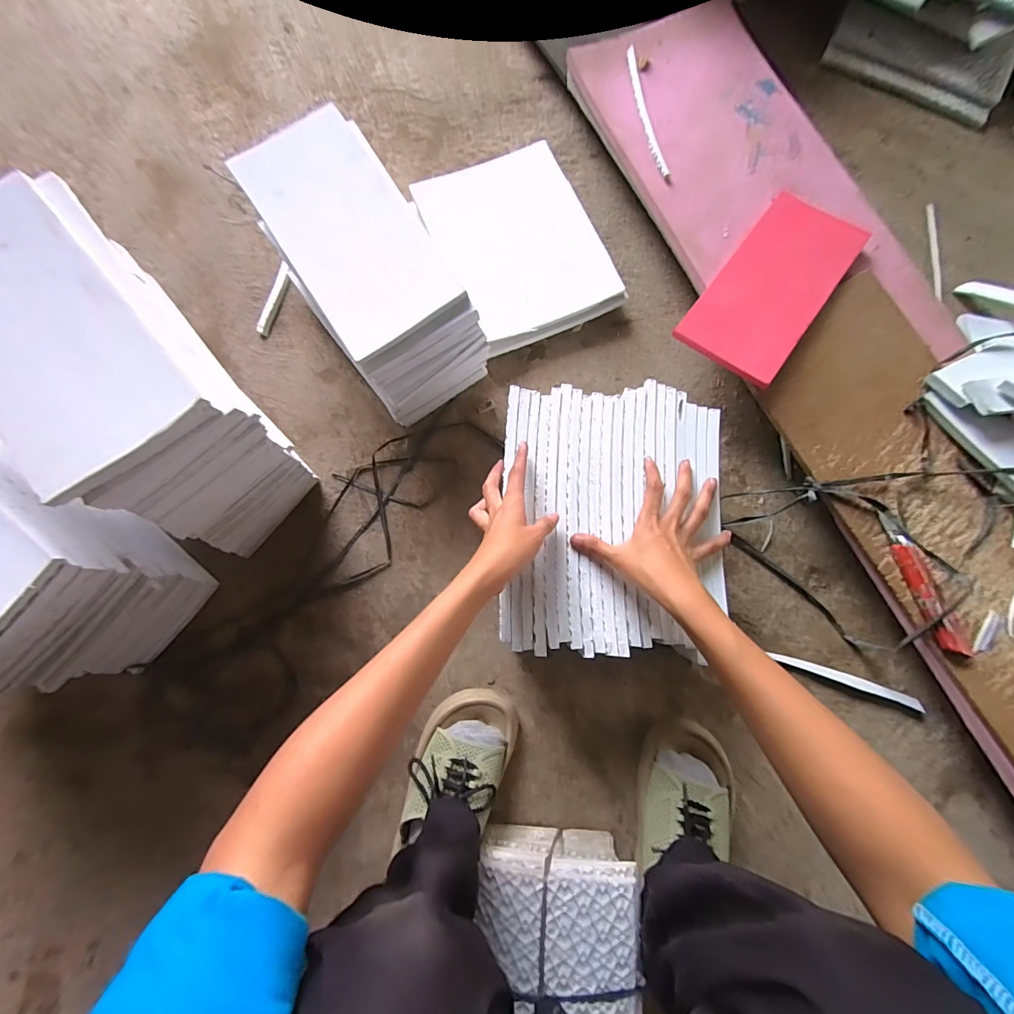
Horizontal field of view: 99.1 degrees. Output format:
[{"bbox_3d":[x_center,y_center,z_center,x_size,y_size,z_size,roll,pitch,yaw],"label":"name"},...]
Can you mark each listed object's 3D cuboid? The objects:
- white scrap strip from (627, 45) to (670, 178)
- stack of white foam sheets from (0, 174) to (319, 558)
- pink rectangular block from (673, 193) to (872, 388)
[{"bbox_3d":[0.196,-0.563,0.614,0.017,0.008,0.214,-11,80,-2],"label":"white scrap strip"},{"bbox_3d":[-0.360,-0.119,0.443,0.139,0.231,0.276,-39,82,-7],"label":"stack of white foam sheets"},{"bbox_3d":[0.340,-0.284,0.552,0.129,0.019,0.270,37,82,6],"label":"pink rectangular block"}]

